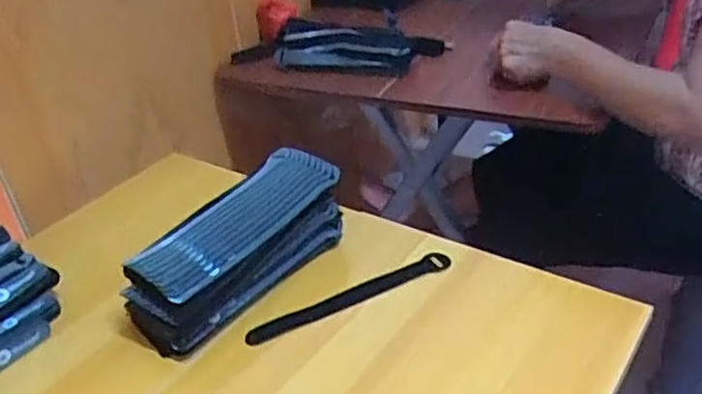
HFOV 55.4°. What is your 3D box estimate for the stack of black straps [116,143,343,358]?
[{"bbox_3d":[-0.099,0.045,0.600,0.098,0.076,0.206,15,39,29],"label":"stack of black straps"}]

